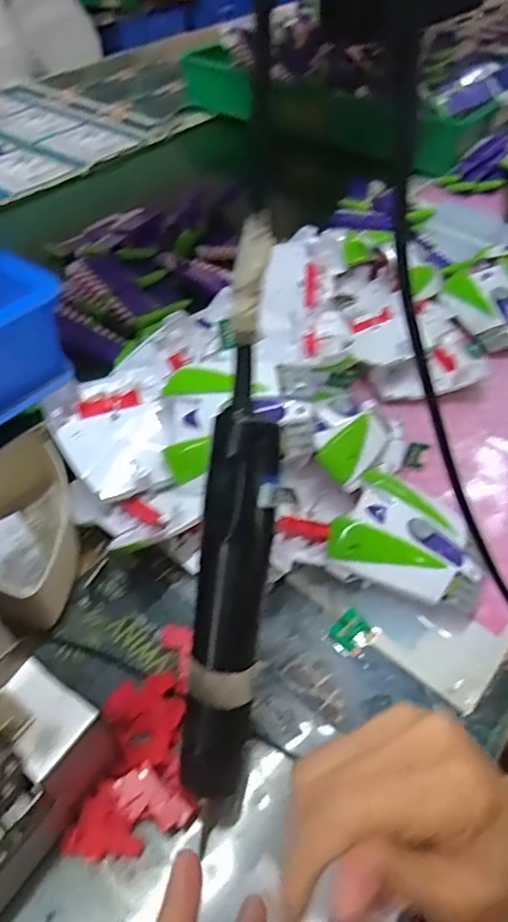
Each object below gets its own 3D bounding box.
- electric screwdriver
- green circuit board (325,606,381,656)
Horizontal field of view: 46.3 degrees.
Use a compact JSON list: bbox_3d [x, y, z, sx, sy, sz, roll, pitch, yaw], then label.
[{"bbox_3d":[-0.014,0.076,0.311,0.041,0.265,0.036,5,7,5],"label":"electric screwdriver"},{"bbox_3d":[0.068,0.117,0.406,0.031,0.008,0.024,-32,57,-26],"label":"green circuit board"}]

